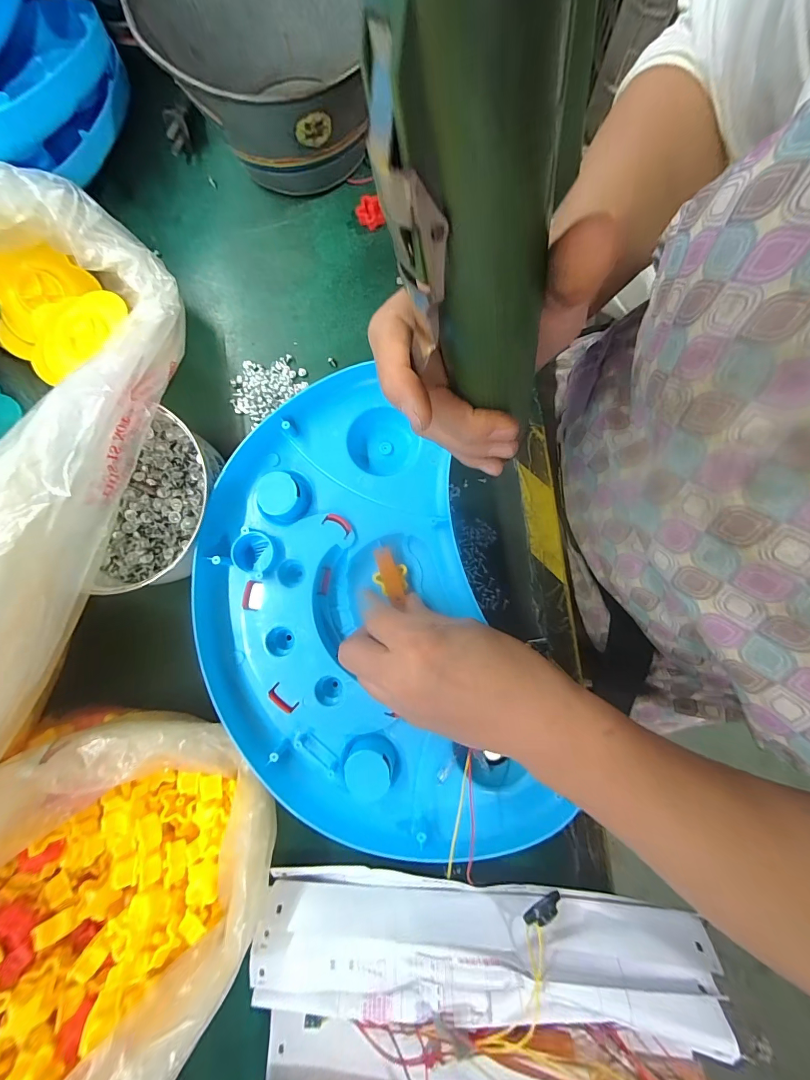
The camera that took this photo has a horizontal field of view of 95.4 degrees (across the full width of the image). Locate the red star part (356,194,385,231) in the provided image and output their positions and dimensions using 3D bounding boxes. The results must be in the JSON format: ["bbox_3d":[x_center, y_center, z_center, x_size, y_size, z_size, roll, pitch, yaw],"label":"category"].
[{"bbox_3d":[-0.031,-0.299,0.336,0.024,0.015,0.018,12,85,4],"label":"red star part"}]

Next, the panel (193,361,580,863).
[{"bbox_3d":[-0.040,0.056,0.267,0.202,0.042,0.331,-23,80,-3],"label":"panel"}]

